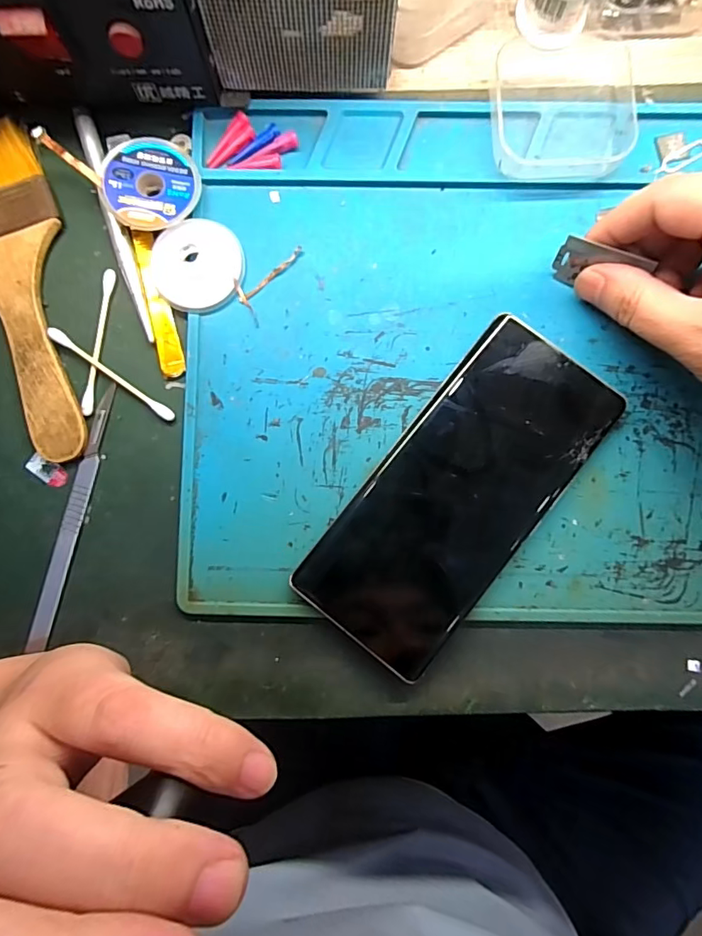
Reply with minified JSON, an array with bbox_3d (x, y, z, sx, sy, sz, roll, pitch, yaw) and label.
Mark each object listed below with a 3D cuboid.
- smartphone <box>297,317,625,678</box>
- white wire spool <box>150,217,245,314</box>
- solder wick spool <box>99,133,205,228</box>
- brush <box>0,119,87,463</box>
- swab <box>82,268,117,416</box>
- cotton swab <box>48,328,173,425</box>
[{"bbox_3d":[0.049,0.012,0.226,0.073,0.013,0.158,38,89,2],"label":"smartphone"},{"bbox_3d":[-0.073,-0.097,0.234,0.042,0.009,0.042,0,88,0],"label":"white wire spool"},{"bbox_3d":[-0.096,-0.136,0.233,0.042,0.010,0.048,-42,88,-1],"label":"solder wick spool"},{"bbox_3d":[-0.157,-0.083,0.234,0.059,0.009,0.159,-23,88,0],"label":"brush"},{"bbox_3d":[-0.122,-0.061,0.236,0.005,0.004,0.071,8,88,1],"label":"swab"},{"bbox_3d":[-0.114,-0.045,0.235,0.071,0.005,0.005,35,89,1],"label":"cotton swab"}]

